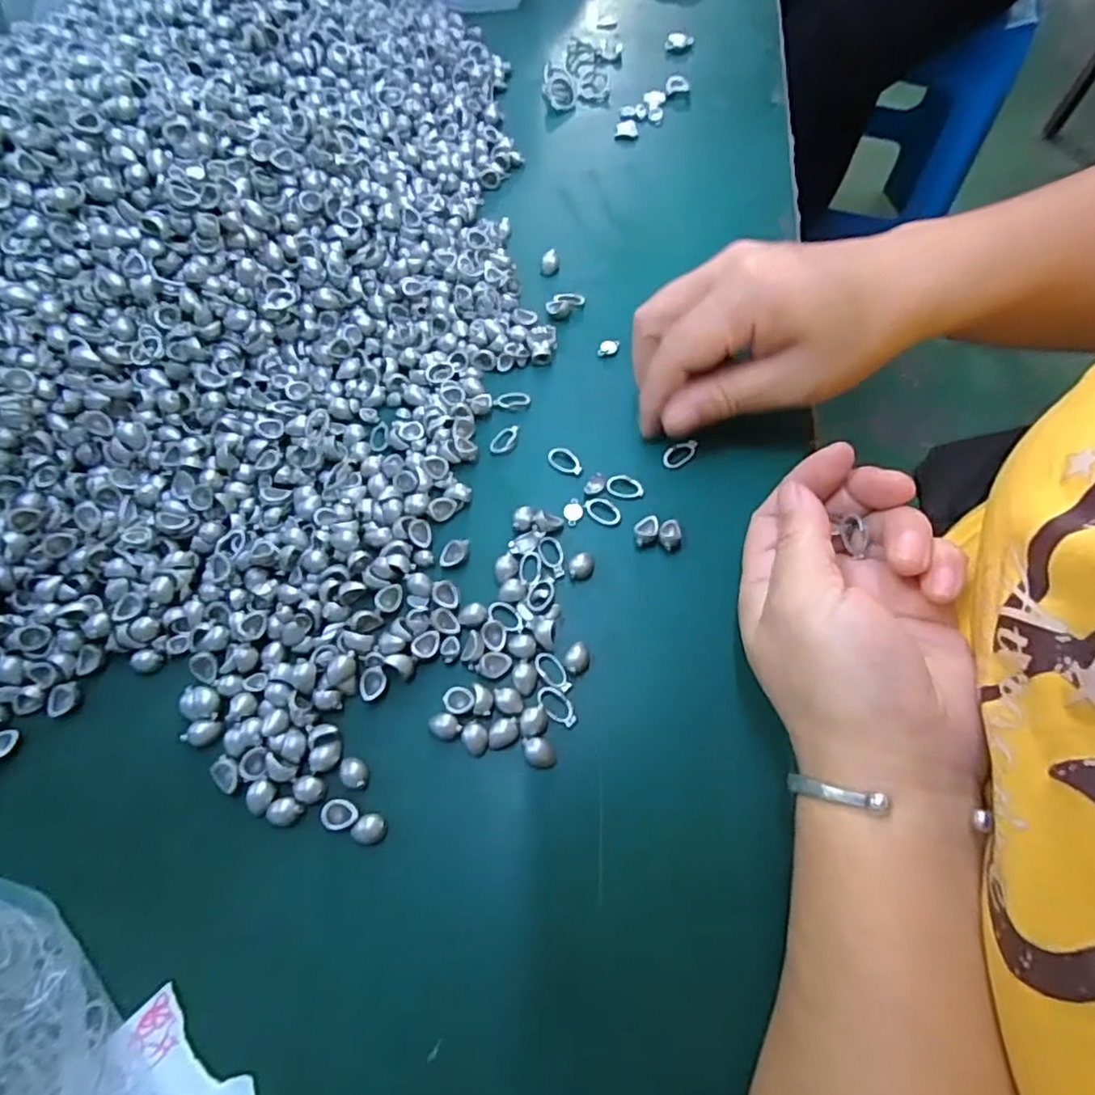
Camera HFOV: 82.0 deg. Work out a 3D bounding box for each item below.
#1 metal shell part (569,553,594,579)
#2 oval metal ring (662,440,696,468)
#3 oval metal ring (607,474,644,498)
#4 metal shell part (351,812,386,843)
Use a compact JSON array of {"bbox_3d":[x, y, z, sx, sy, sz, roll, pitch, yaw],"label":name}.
[{"bbox_3d":[0.015,0.007,0.268,0.010,0.006,0.012,7,66,3],"label":"metal shell part"},{"bbox_3d":[0.061,-0.044,0.290,0.018,0.004,0.010,-28,69,-13],"label":"oval metal ring"},{"bbox_3d":[0.035,-0.028,0.284,0.016,0.004,0.011,8,66,3],"label":"oval metal ring"},{"bbox_3d":[-0.064,0.101,0.225,0.010,0.004,0.011,0,65,0],"label":"metal shell part"}]

